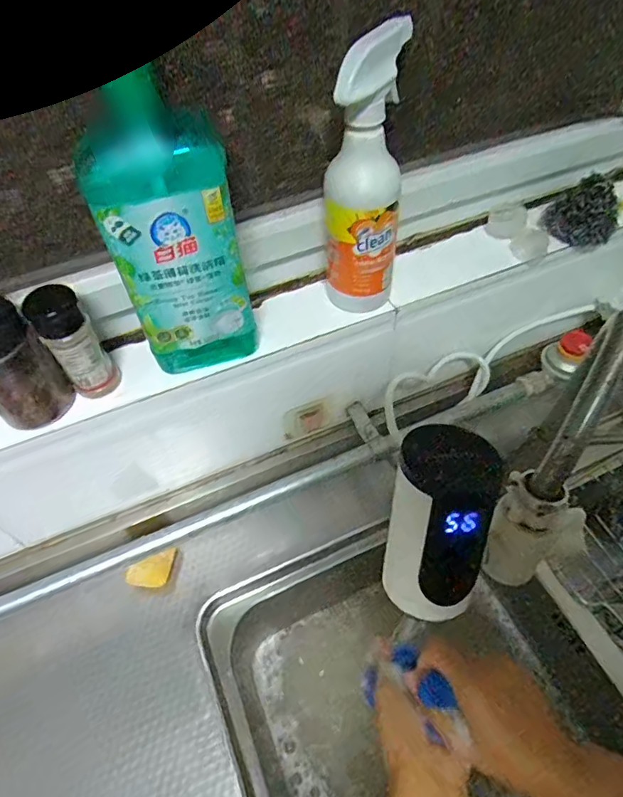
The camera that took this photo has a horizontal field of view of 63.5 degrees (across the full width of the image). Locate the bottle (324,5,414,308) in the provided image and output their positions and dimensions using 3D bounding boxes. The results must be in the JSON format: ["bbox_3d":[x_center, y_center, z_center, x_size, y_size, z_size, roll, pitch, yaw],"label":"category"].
[{"bbox_3d":[0.044,-0.177,0.435,0.063,0.226,0.063,0,54,3],"label":"bottle"}]

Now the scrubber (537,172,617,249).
[{"bbox_3d":[0.289,-0.201,0.534,0.067,0.062,0.044,30,61,23],"label":"scrubber"}]

